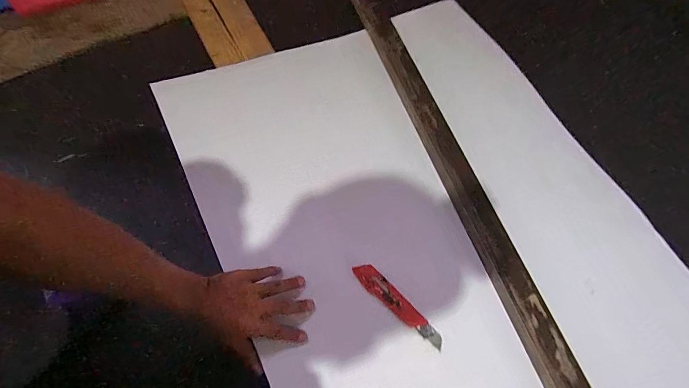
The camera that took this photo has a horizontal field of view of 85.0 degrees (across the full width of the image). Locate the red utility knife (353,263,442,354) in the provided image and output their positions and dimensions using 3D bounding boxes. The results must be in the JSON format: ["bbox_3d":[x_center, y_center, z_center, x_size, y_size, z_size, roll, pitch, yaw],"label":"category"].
[{"bbox_3d":[0.083,0.173,0.588,0.170,0.016,0.033,41,73,17],"label":"red utility knife"}]

